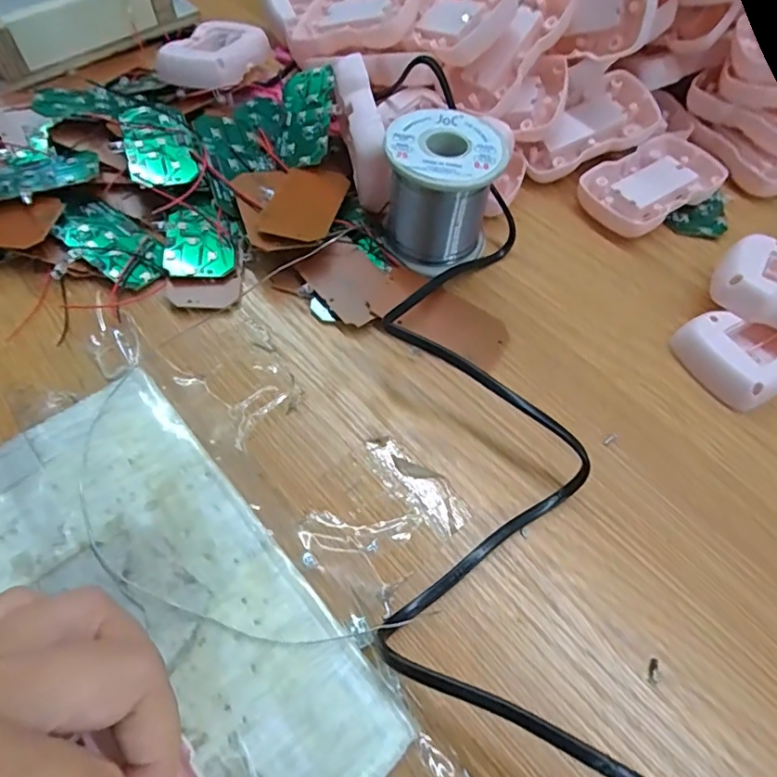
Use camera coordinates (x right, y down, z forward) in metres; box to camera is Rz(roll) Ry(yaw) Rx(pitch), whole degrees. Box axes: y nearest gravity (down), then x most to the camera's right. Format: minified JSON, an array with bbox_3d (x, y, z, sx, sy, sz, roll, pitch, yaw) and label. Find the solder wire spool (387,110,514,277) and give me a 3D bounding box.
[{"bbox_3d":[0.029,-0.106,0.298,0.058,0.061,0.060,7,58,1],"label":"solder wire spool"}]

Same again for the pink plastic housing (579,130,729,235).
[{"bbox_3d":[0.169,-0.129,0.348,0.089,0.022,0.054,-28,64,-19],"label":"pink plastic housing"}]

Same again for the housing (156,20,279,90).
[{"bbox_3d":[-0.117,-0.235,0.374,0.052,0.018,0.082,19,59,8],"label":"housing"}]

